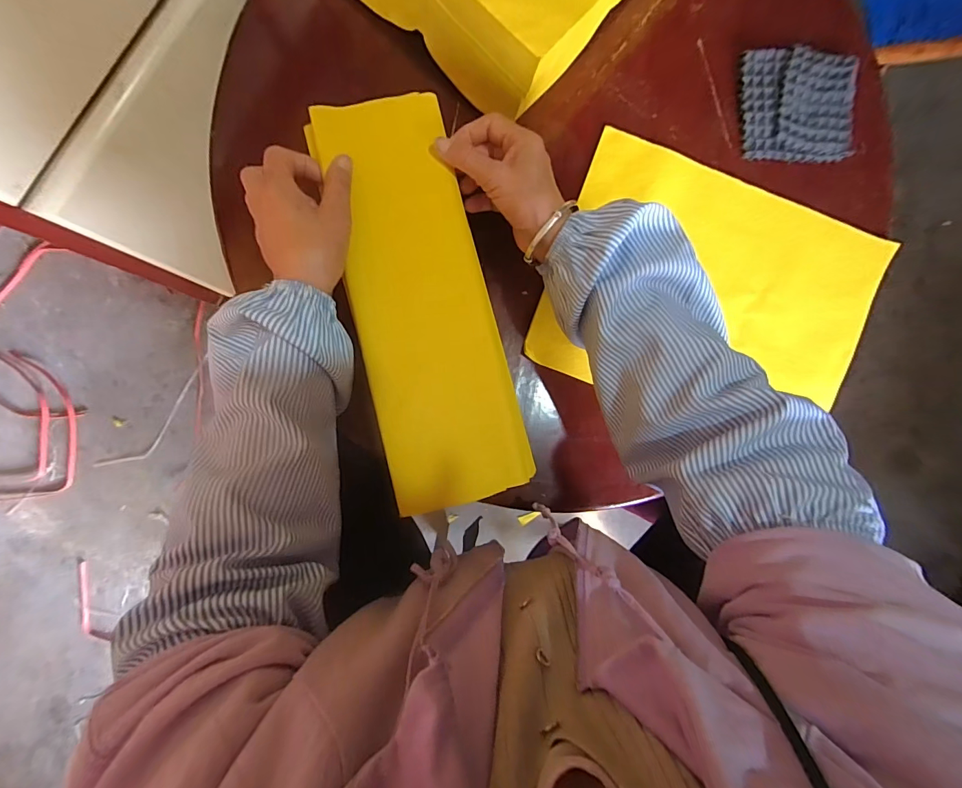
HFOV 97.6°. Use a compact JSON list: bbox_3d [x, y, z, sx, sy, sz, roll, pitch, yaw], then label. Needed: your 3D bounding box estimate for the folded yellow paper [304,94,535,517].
[{"bbox_3d":[-0.049,-0.078,0.368,0.121,0.026,0.344,-13,90,-5],"label":"folded yellow paper"}]

